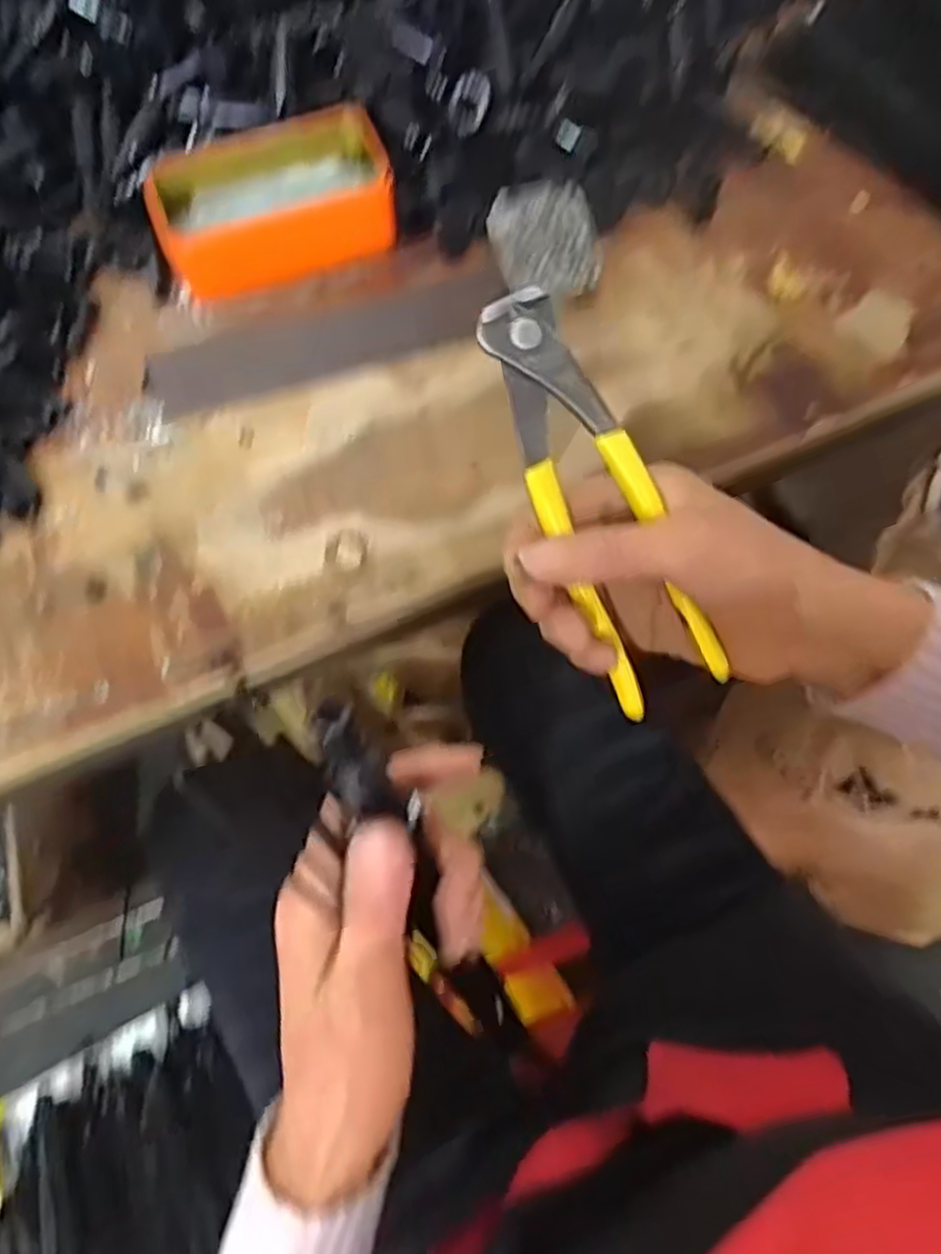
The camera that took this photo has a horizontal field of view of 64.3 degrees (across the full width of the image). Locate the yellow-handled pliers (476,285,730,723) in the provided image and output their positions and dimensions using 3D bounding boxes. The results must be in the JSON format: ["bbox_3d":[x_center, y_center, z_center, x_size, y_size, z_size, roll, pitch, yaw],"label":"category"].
[{"bbox_3d":[0.050,-0.045,0.288,0.041,0.016,0.166,-27,103,-11],"label":"yellow-handled pliers"}]

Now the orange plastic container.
[{"bbox_3d":[-0.128,-0.277,0.488,0.147,0.045,0.089,-19,70,-8],"label":"orange plastic container"}]

